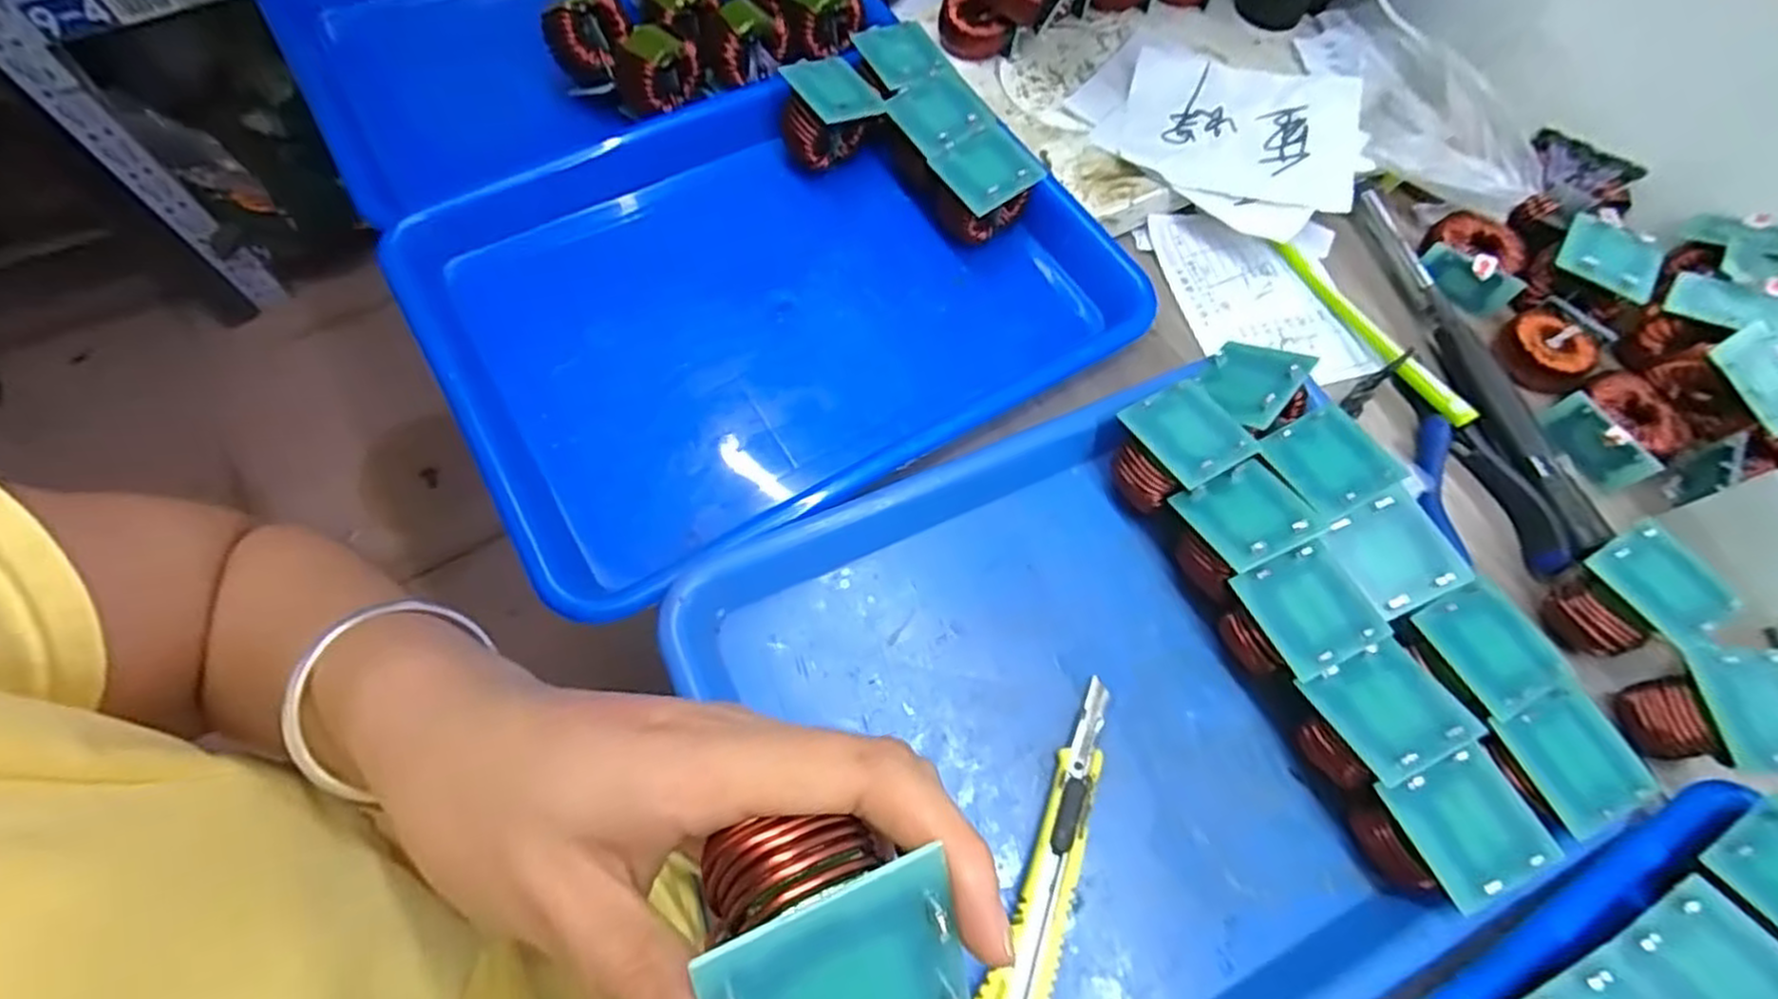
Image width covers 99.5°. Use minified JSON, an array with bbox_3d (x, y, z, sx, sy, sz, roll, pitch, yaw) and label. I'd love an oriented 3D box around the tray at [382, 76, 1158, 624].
[{"bbox_3d":[-0.060,-0.108,0.390,0.326,0.039,0.248,-29,69,-15],"label":"tray"}]

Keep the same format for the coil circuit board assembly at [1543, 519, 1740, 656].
[{"bbox_3d":[0.321,0.042,0.327,0.041,0.041,0.046,-24,68,-14],"label":"coil circuit board assembly"}]

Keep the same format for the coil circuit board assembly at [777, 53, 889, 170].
[{"bbox_3d":[-0.033,-0.214,0.424,0.048,0.043,0.052,-32,70,-17],"label":"coil circuit board assembly"}]

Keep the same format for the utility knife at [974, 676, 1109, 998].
[{"bbox_3d":[0.066,0.139,0.292,0.023,0.013,0.137,22,67,11],"label":"utility knife"}]

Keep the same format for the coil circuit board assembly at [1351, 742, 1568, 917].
[{"bbox_3d":[0.208,0.123,0.285,0.047,0.043,0.046,-23,68,-14],"label":"coil circuit board assembly"}]

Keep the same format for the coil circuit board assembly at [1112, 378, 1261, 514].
[{"bbox_3d":[0.131,-0.023,0.347,0.048,0.040,0.047,-30,69,-16],"label":"coil circuit board assembly"}]

